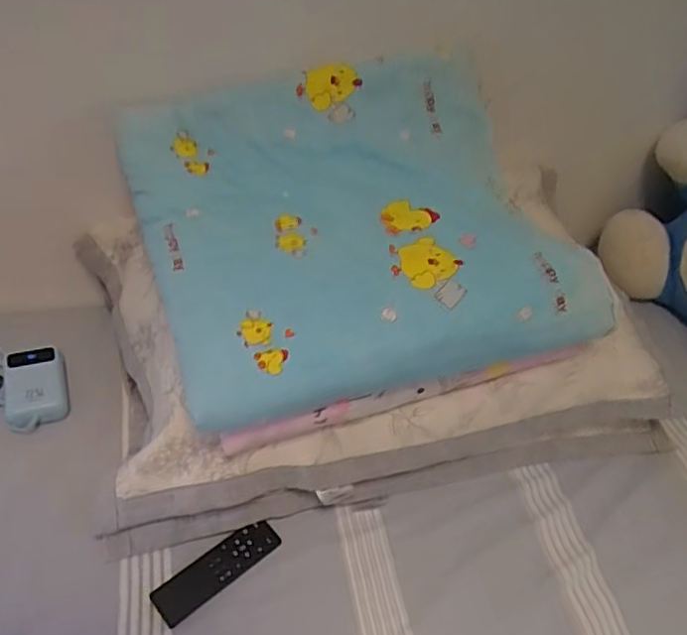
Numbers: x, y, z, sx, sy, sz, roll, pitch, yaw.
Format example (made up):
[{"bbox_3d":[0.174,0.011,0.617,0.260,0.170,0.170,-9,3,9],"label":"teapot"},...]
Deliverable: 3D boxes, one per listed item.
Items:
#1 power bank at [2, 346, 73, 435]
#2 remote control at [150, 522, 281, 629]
[{"bbox_3d":[-0.396,0.090,0.791,0.077,0.031,0.112,-11,48,-19],"label":"power bank"},{"bbox_3d":[-0.132,0.265,0.653,0.138,0.011,0.043,-28,55,-31],"label":"remote control"}]

